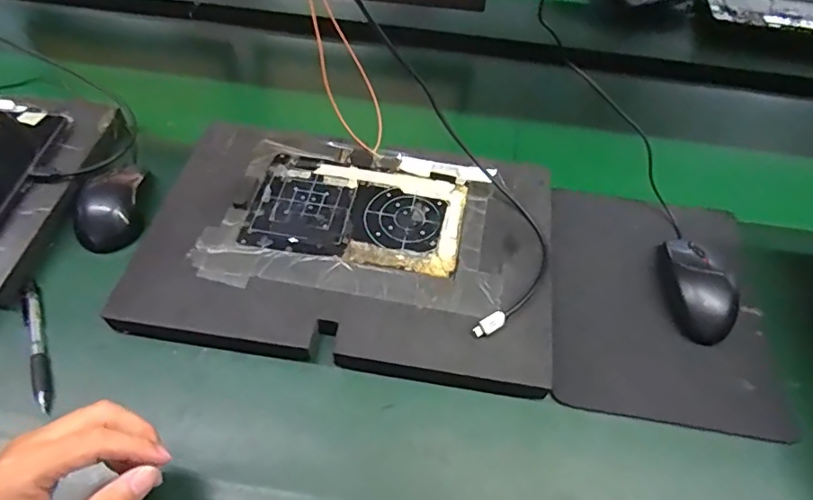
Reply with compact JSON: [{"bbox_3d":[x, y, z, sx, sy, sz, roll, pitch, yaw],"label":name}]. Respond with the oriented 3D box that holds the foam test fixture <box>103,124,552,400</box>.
[{"bbox_3d":[-0.054,-0.010,0.529,0.392,0.042,0.275,9,52,4],"label":"foam test fixture"}]

